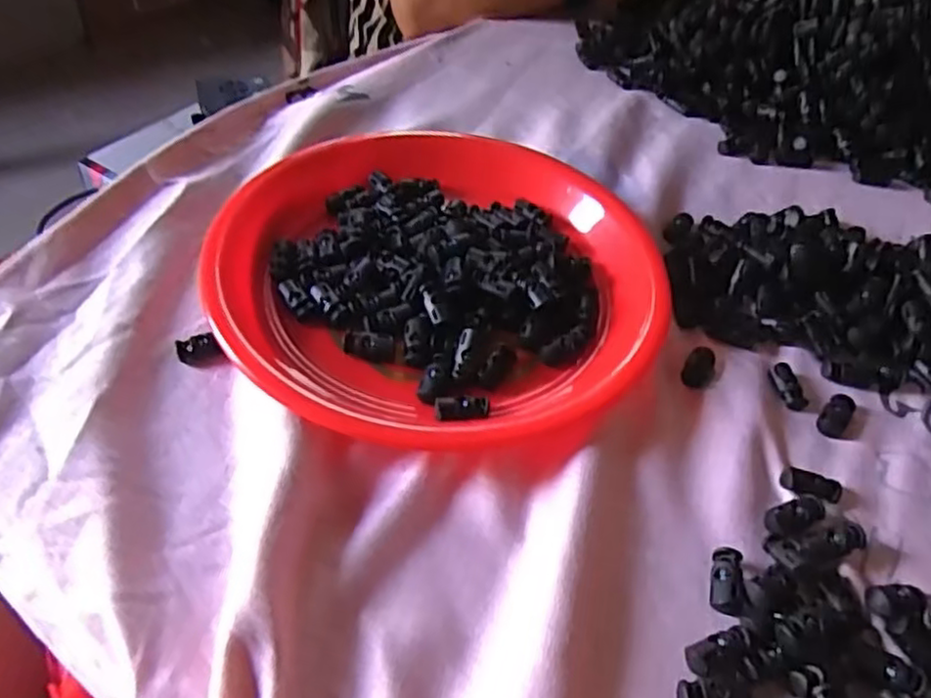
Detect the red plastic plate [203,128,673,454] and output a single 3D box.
[{"bbox_3d":[-0.012,-0.047,0.409,0.252,0.030,0.232,3,50,-4],"label":"red plastic plate"}]

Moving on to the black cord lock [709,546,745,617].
[{"bbox_3d":[0.116,0.102,0.308,0.012,0.010,0.031,13,50,5],"label":"black cord lock"}]

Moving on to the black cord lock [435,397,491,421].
[{"bbox_3d":[-0.001,0.029,0.348,0.028,0.009,0.010,-7,51,-12],"label":"black cord lock"}]

